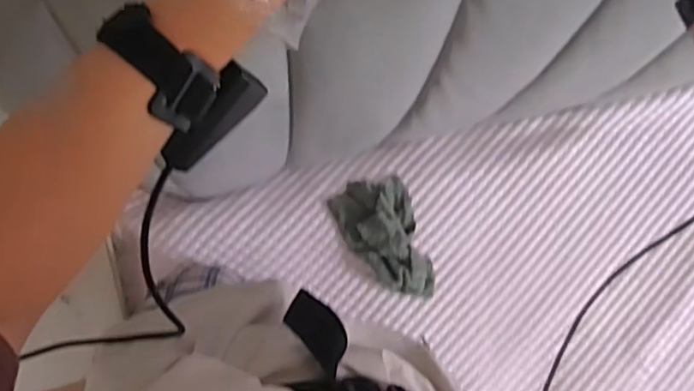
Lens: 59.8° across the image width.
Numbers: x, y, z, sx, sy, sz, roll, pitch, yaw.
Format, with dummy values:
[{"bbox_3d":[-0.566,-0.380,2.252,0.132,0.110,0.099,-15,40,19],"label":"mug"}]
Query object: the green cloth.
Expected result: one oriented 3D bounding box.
[{"bbox_3d":[0.058,0.071,0.921,0.116,0.041,0.193,-18,87,-5],"label":"green cloth"}]

